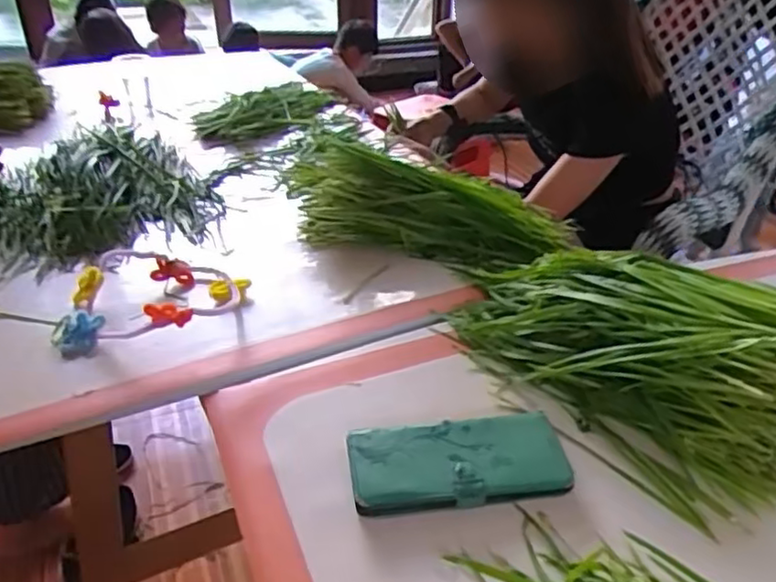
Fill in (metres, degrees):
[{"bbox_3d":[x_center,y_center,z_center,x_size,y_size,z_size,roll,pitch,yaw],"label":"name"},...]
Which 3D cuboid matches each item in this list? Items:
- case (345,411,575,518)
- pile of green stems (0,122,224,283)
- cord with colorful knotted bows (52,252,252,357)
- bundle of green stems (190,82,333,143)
[{"bbox_3d":[0.052,0.129,0.510,0.158,0.019,0.076,-4,32,-8],"label":"case"},{"bbox_3d":[-0.384,-0.122,0.860,0.304,0.069,0.311,-15,36,-24],"label":"pile of green stems"},{"bbox_3d":[-0.240,0.002,0.685,0.180,0.048,0.153,1,32,1],"label":"cord with colorful knotted bows"},{"bbox_3d":[-0.199,-0.331,1.197,0.154,0.045,0.325,18,36,25],"label":"bundle of green stems"}]

